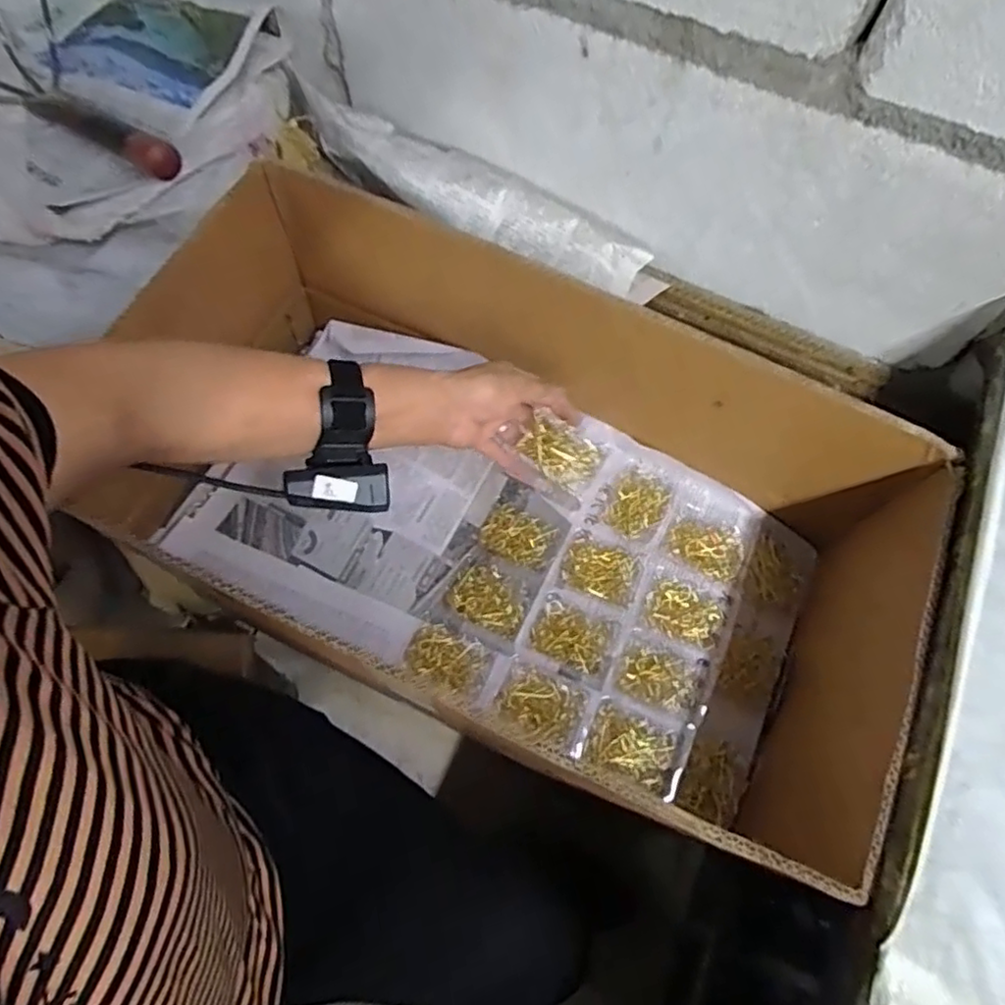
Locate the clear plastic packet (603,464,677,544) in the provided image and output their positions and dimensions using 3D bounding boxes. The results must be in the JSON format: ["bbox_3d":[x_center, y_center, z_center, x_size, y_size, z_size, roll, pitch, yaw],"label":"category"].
[{"bbox_3d":[0.132,0.002,0.644,0.057,0.010,0.070,33,70,12],"label":"clear plastic packet"}]

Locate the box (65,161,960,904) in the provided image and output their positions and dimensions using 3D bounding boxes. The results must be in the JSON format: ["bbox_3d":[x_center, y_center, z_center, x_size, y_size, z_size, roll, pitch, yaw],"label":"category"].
[{"bbox_3d":[0.013,0.014,0.555,0.655,0.234,0.309,24,69,8],"label":"box"}]

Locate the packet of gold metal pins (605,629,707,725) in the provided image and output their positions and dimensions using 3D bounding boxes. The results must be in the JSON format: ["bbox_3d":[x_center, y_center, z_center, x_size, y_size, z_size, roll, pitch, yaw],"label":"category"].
[{"bbox_3d":[0.140,0.154,0.584,0.079,0.018,0.067,23,68,8],"label":"packet of gold metal pins"}]

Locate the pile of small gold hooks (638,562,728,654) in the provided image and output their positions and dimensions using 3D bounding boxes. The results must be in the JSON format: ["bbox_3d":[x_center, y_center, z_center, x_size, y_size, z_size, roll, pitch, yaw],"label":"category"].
[{"bbox_3d":[0.171,0.099,0.614,0.076,0.011,0.066,20,68,7],"label":"pile of small gold hooks"}]

